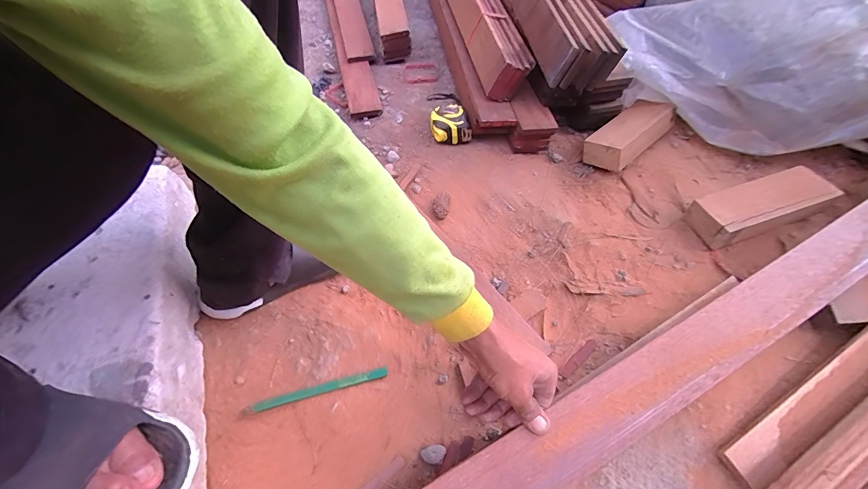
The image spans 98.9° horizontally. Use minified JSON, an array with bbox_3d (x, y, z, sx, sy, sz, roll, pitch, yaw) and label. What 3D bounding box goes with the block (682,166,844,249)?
[{"bbox_3d":[0.509,-0.062,0.583,0.209,0.053,0.079,-17,57,-11],"label":"block"}]

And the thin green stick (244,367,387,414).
[{"bbox_3d":[-0.140,0.176,0.451,0.165,0.005,0.014,-12,56,-8],"label":"thin green stick"}]

